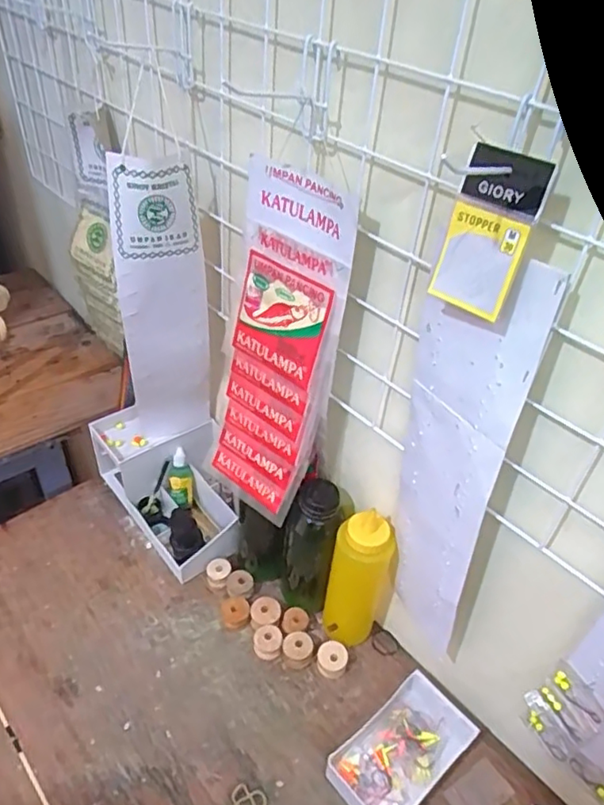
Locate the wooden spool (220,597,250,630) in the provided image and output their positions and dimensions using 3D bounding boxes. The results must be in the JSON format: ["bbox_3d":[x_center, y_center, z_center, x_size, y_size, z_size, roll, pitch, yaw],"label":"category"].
[{"bbox_3d":[-0.079,0.249,0.701,0.034,0.017,0.035,3,40,-3],"label":"wooden spool"}]

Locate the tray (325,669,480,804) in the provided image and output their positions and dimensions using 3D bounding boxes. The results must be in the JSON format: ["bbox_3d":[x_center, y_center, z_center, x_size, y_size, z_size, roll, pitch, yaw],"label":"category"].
[{"bbox_3d":[0.102,0.352,0.599,0.142,0.030,0.082,-27,50,-32],"label":"tray"}]

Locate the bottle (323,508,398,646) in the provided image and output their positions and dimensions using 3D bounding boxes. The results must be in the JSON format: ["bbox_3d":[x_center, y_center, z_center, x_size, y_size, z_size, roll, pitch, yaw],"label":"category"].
[{"bbox_3d":[0.061,0.198,0.651,0.069,0.192,0.056,13,41,9],"label":"bottle"}]

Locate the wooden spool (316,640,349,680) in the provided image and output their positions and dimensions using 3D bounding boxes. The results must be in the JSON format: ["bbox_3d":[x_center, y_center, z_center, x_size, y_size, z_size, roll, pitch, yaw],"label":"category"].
[{"bbox_3d":[0.034,0.289,0.666,0.033,0.027,0.031,3,40,-3],"label":"wooden spool"}]

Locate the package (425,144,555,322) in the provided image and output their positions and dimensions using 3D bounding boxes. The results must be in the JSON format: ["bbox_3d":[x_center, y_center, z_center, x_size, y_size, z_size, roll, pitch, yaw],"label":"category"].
[{"bbox_3d":[0.110,-0.102,0.359,0.049,0.093,0.008,31,33,28],"label":"package"}]

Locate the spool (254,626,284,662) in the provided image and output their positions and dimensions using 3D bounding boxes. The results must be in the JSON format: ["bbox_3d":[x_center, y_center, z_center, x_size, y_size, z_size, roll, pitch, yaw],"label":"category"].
[{"bbox_3d":[-0.039,0.275,0.677,0.031,0.027,0.033,3,40,-3],"label":"spool"}]

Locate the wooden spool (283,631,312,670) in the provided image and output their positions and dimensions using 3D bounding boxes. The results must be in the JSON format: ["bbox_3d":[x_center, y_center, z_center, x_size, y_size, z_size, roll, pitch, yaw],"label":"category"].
[{"bbox_3d":[-0.005,0.281,0.672,0.031,0.028,0.031,3,40,-3],"label":"wooden spool"}]

